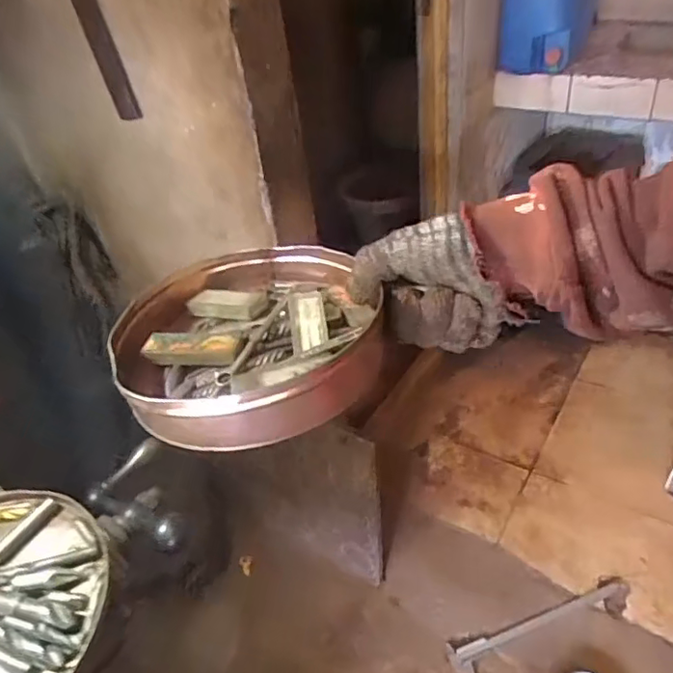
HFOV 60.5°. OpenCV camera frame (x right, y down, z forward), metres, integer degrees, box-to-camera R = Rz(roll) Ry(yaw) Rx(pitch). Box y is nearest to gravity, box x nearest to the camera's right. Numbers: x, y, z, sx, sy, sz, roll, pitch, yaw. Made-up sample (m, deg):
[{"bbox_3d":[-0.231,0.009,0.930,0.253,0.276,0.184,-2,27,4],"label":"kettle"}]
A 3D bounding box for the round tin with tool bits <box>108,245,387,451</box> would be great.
[{"bbox_3d":[-0.067,-0.003,0.447,0.194,0.045,0.203,-5,39,4],"label":"round tin with tool bits"}]

